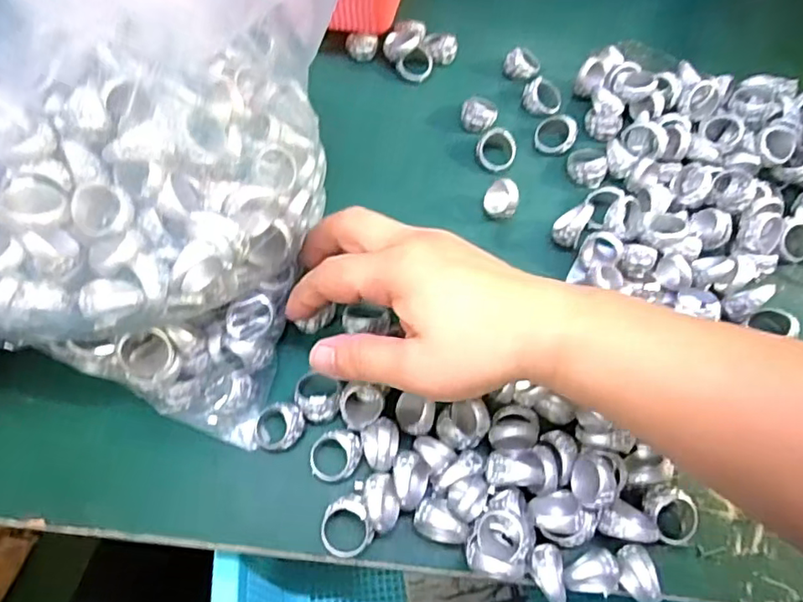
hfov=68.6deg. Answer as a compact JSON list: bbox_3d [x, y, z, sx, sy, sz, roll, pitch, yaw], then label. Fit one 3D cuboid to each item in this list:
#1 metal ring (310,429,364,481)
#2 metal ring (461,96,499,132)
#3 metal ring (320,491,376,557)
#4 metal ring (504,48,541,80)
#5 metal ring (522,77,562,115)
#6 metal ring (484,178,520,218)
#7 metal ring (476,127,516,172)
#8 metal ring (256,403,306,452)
[{"bbox_3d":[-0.032,0.074,0.280,0.024,0.013,0.023,2,64,-4],"label":"metal ring"},{"bbox_3d":[0.051,-0.121,0.386,0.022,0.018,0.021,2,64,-4],"label":"metal ring"},{"bbox_3d":[-0.024,0.102,0.266,0.023,0.007,0.028,26,98,14],"label":"metal ring"},{"bbox_3d":[0.084,-0.165,0.408,0.024,0.016,0.022,2,64,-4],"label":"metal ring"},{"bbox_3d":[0.096,-0.137,0.394,0.026,0.018,0.023,-29,70,-17],"label":"metal ring"},{"bbox_3d":[0.059,-0.060,0.346,0.019,0.026,0.014,22,65,6],"label":"metal ring"},{"bbox_3d":[0.059,-0.095,0.369,0.025,0.015,0.024,2,64,-4],"label":"metal ring"},{"bbox_3d":[-0.059,0.061,0.285,0.023,0.016,0.021,2,64,-4],"label":"metal ring"}]

